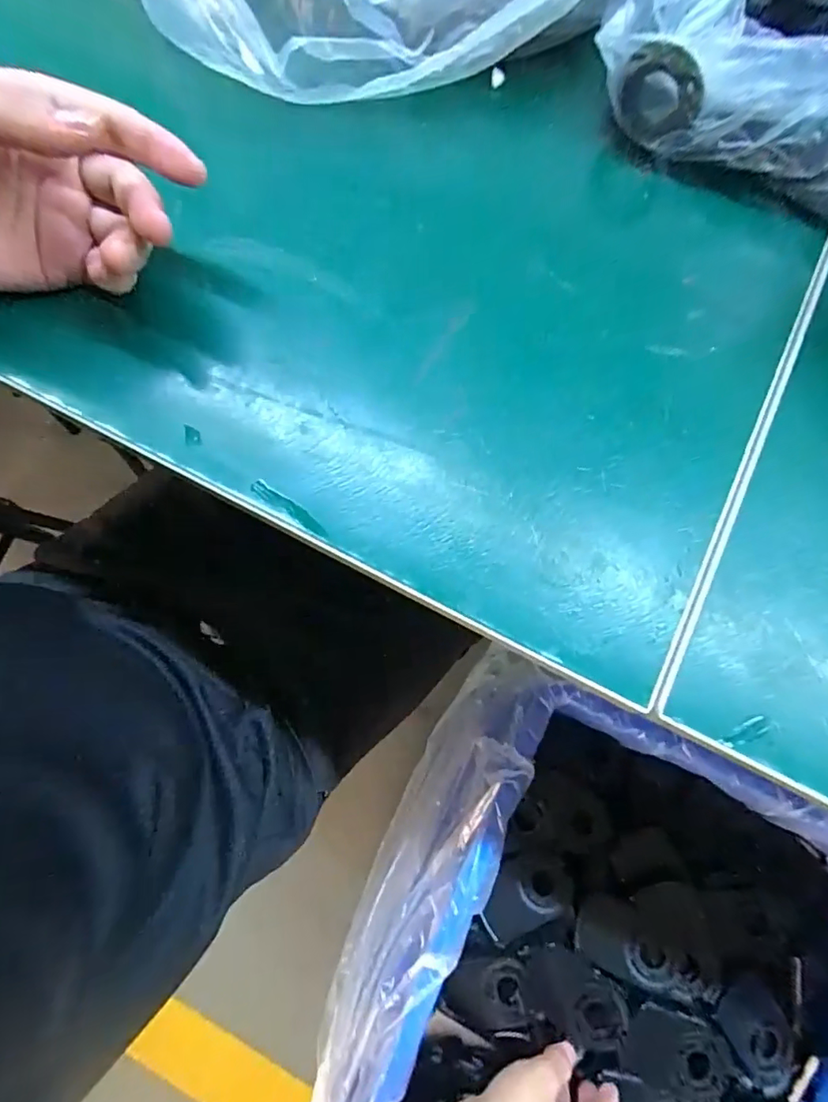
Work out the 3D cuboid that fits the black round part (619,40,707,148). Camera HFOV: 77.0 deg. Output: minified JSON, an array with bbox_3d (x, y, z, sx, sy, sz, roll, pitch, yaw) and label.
[{"bbox_3d":[0.123,-0.228,0.261,0.040,0.038,0.011,28,75,7],"label":"black round part"}]

